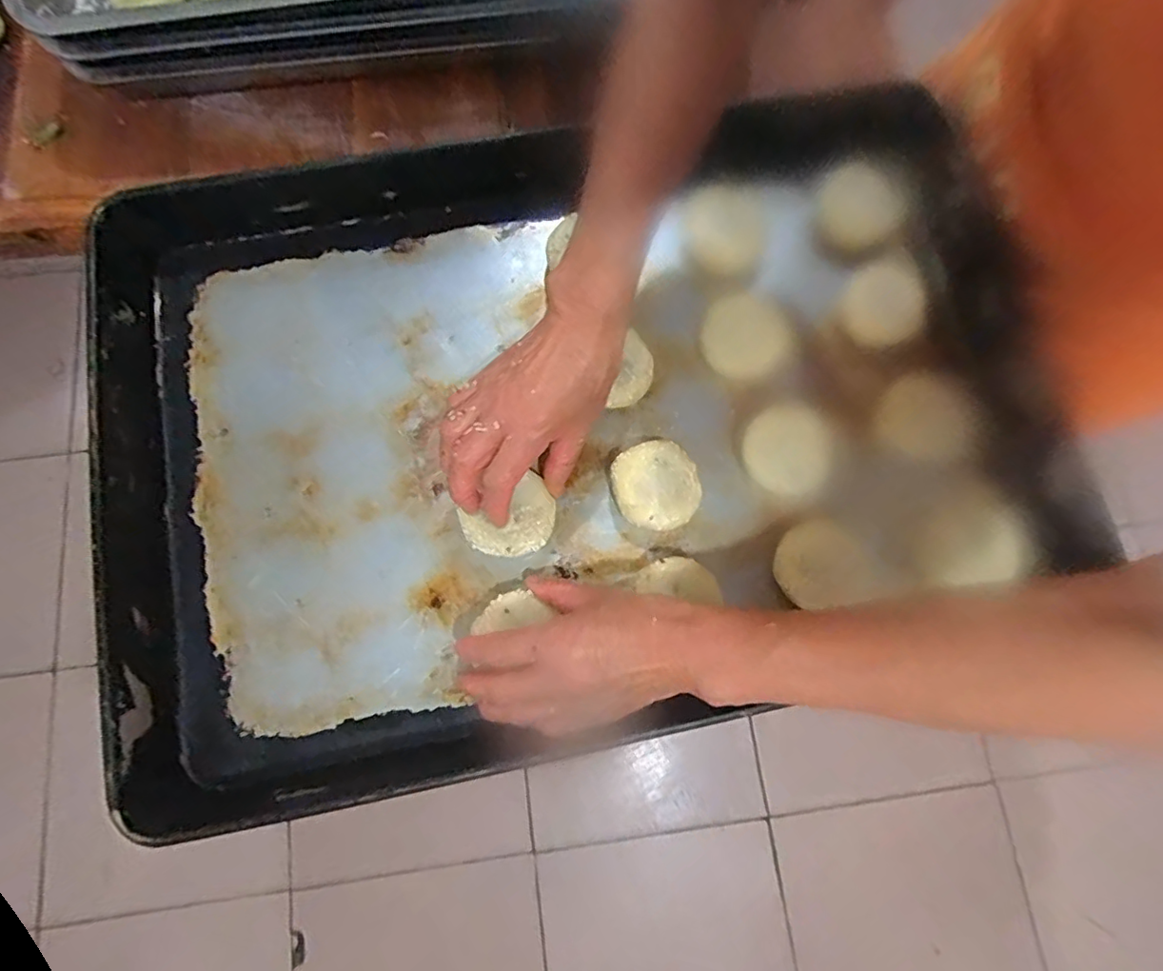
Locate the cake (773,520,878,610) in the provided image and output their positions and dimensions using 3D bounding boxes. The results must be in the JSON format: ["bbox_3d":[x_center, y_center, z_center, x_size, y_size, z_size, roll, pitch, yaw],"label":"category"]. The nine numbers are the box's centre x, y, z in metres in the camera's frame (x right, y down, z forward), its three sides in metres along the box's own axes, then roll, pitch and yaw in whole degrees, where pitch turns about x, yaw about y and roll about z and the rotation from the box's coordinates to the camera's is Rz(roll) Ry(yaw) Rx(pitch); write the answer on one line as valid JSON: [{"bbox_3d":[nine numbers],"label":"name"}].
[{"bbox_3d":[0.154,0.050,0.377,0.056,0.024,0.050,-22,78,-6],"label":"cake"}]

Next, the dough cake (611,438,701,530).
[{"bbox_3d":[0.049,0.001,0.386,0.054,0.022,0.057,0,77,-1],"label":"dough cake"}]

